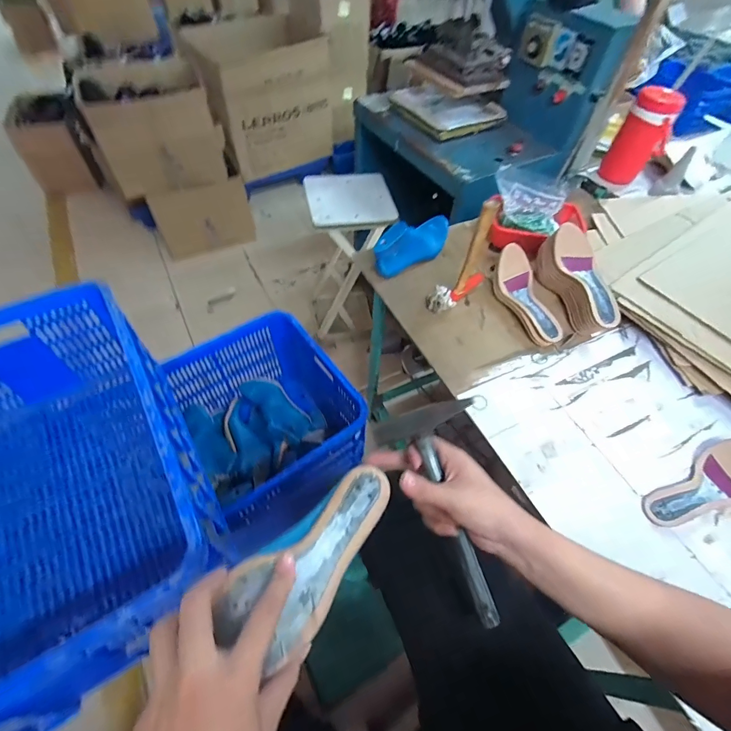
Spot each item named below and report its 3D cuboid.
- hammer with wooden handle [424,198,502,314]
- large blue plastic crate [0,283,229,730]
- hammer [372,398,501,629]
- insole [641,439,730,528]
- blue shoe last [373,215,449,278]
[{"bbox_3d":[0.198,-0.221,0.755,0.060,0.226,0.152,35,60,19],"label":"hammer with wooden handle"},{"bbox_3d":[-0.520,0.182,0.617,0.405,0.261,0.603,-28,61,-20],"label":"large blue plastic crate"},{"bbox_3d":[0.099,0.157,0.412,0.104,0.035,0.232,-18,81,-15],"label":"hammer"},{"bbox_3d":[0.538,0.181,0.595,0.227,0.048,0.079,-20,59,-16],"label":"insole"},{"bbox_3d":[0.119,-0.289,0.875,0.078,0.090,0.239,35,61,20],"label":"blue shoe last"}]

